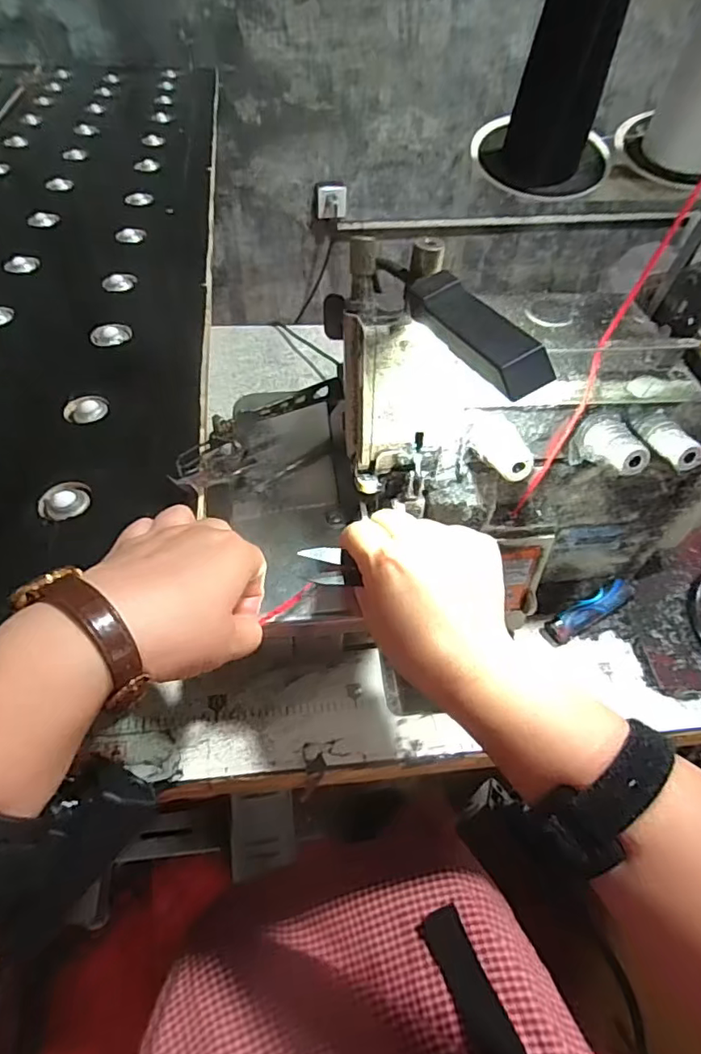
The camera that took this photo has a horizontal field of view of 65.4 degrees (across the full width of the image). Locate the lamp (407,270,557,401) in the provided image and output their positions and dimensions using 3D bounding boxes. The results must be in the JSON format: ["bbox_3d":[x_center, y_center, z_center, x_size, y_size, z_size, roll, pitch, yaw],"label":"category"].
[{"bbox_3d":[0.055,-0.091,0.250,0.025,0.015,0.086,-22,56,-20],"label":"lamp"}]

